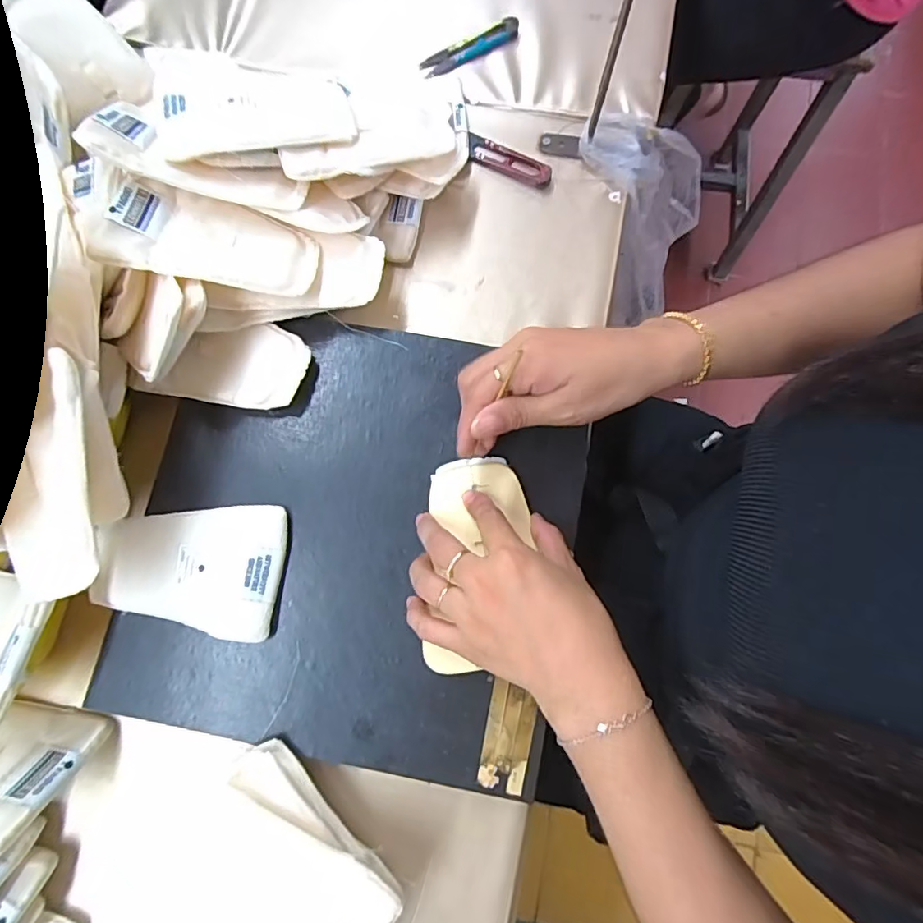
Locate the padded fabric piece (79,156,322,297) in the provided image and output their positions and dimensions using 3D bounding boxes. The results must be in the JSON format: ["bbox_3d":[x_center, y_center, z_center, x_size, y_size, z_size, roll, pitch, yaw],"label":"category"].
[{"bbox_3d":[-0.172,-0.148,0.355,0.141,0.017,0.064,8,78,-20],"label":"padded fabric piece"}]

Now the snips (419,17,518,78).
[{"bbox_3d":[0.008,-0.382,0.485,0.095,0.013,0.020,-24,80,-5],"label":"snips"}]

